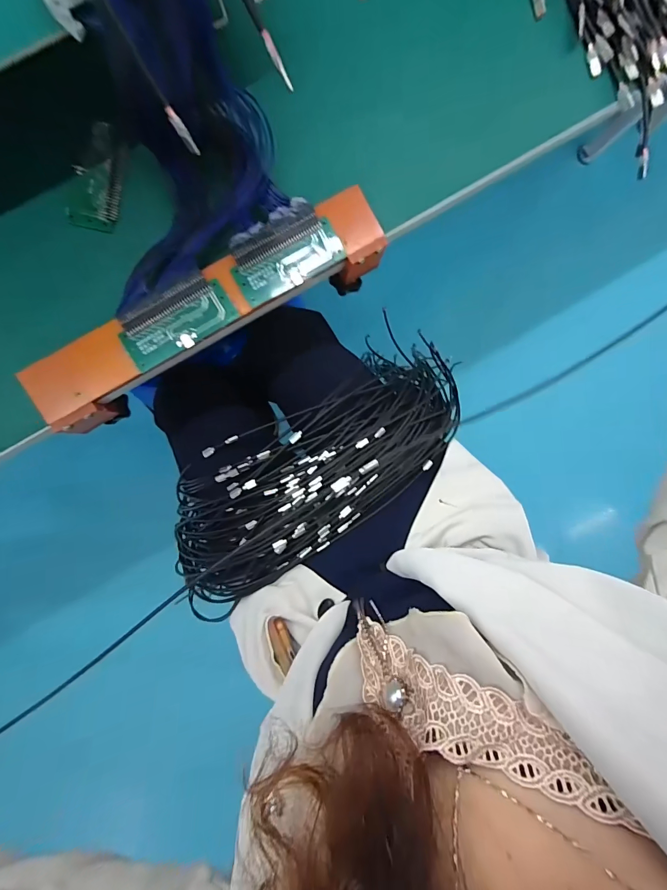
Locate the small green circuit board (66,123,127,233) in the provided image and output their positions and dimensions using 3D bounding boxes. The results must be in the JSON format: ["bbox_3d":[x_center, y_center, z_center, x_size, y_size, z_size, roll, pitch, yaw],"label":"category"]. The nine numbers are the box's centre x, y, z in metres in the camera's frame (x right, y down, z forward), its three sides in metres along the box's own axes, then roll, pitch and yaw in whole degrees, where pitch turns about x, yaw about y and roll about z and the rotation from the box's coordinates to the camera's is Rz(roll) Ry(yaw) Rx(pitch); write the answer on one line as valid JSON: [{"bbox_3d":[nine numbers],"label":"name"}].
[{"bbox_3d":[-0.198,-0.226,0.322,0.040,0.007,0.082,12,92,-6],"label":"small green circuit board"}]

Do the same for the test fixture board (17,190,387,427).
[{"bbox_3d":[-0.108,-0.117,0.350,0.335,0.050,0.070,-31,96,-3],"label":"test fixture board"}]

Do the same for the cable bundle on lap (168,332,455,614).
[{"bbox_3d":[-0.030,0.027,0.497,0.451,0.119,0.176,-36,96,-2],"label":"cable bundle on lap"}]

